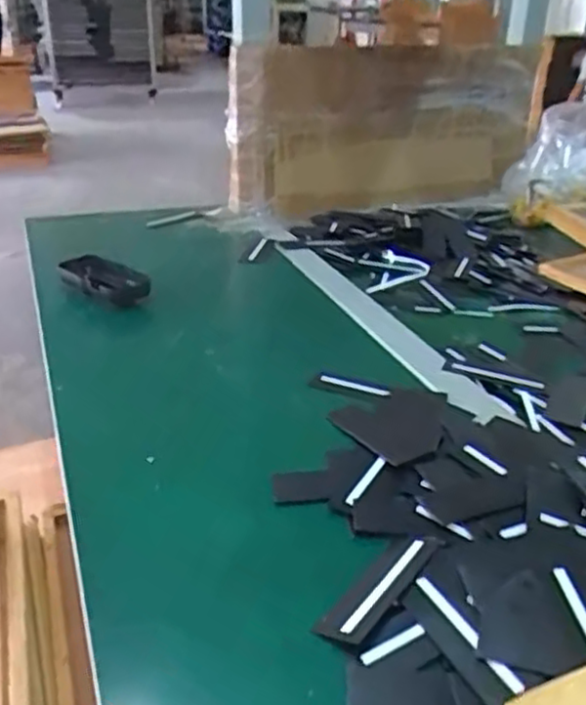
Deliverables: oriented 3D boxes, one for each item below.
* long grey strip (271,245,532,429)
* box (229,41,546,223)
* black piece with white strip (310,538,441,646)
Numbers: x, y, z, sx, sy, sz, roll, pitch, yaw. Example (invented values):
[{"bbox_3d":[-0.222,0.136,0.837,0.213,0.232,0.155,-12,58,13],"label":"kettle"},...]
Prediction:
[{"bbox_3d":[0.083,-0.041,0.752,0.047,0.007,0.456,-3,26,-22],"label":"long grey strip"},{"bbox_3d":[0.156,-0.335,1.116,0.527,0.257,0.176,-16,32,-29],"label":"box"},{"bbox_3d":[0.050,0.129,0.396,0.025,0.008,0.096,19,29,34],"label":"black piece with white strip"}]

